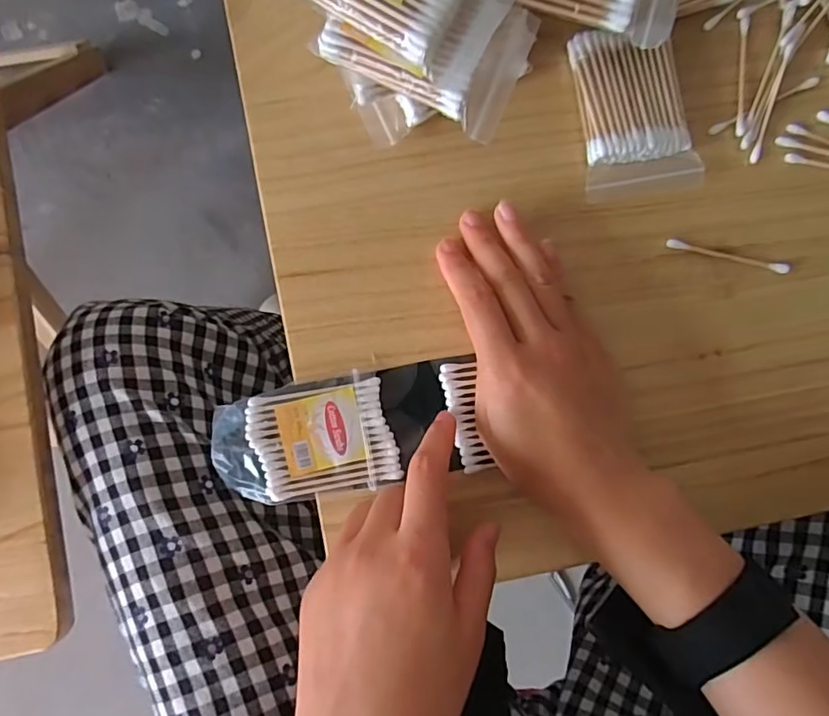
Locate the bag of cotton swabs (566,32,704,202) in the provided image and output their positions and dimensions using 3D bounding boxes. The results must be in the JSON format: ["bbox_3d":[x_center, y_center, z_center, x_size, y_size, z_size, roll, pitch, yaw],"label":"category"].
[{"bbox_3d":[0.125,-0.137,0.307,0.063,0.015,0.089,-7,89,-4],"label":"bag of cotton swabs"}]

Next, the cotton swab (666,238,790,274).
[{"bbox_3d":[0.181,-0.059,0.315,0.073,0.004,0.006,12,88,-3],"label":"cotton swab"}]

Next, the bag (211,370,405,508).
[{"bbox_3d":[-0.058,0.045,0.295,0.092,0.011,0.060,-14,89,-4],"label":"bag"}]

